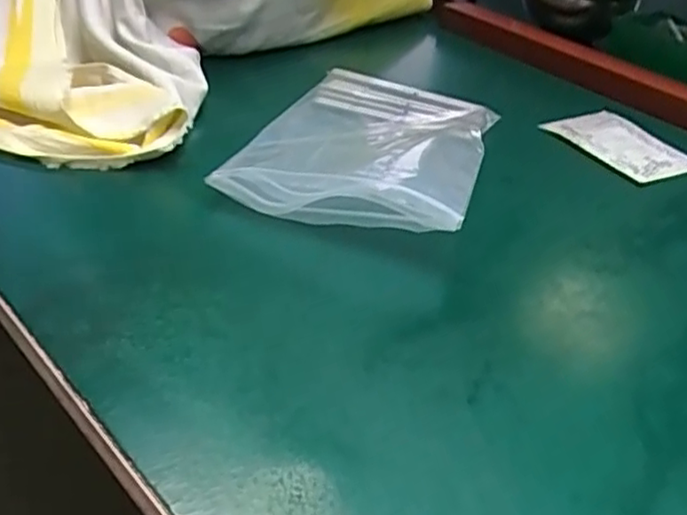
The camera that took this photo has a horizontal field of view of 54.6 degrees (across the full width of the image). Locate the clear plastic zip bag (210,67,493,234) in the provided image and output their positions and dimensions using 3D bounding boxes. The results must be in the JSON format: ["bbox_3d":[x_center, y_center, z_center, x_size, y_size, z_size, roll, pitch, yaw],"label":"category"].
[{"bbox_3d":[0.022,-0.081,0.477,0.154,0.036,0.221,15,37,11],"label":"clear plastic zip bag"}]

